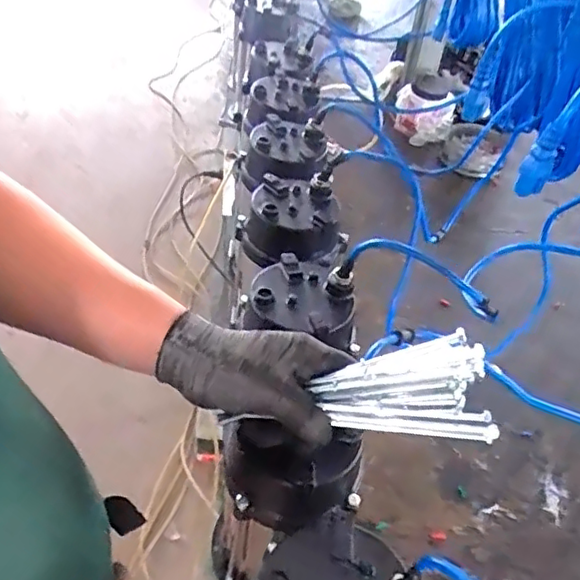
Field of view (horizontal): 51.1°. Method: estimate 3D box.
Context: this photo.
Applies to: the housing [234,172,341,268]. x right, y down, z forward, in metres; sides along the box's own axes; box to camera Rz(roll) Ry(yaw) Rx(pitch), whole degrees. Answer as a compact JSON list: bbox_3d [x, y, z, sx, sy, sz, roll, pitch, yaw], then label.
[{"bbox_3d":[-0.002,-0.081,0.763,0.124,0.074,0.125,8,44,1],"label":"housing"}]

